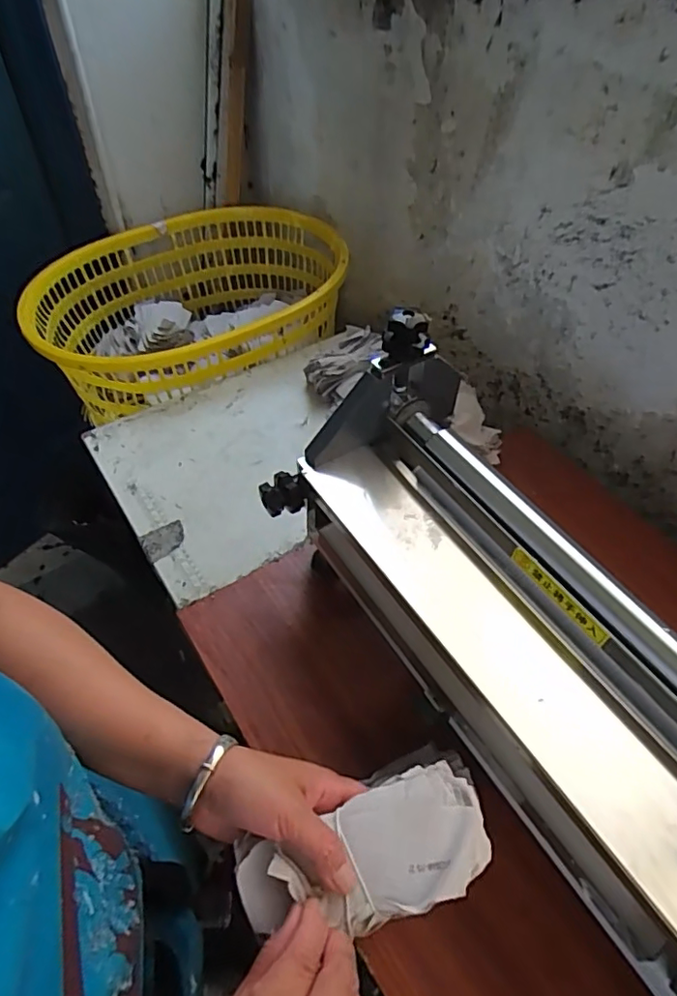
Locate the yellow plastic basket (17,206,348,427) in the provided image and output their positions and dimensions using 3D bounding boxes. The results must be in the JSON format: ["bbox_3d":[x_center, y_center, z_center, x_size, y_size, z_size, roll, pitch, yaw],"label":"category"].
[{"bbox_3d":[-0.278,-0.367,1.130,0.617,0.224,0.477,-26,56,-21],"label":"yellow plastic basket"}]

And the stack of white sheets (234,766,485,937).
[{"bbox_3d":[0.018,0.229,0.360,0.157,0.034,0.076,-15,52,-9],"label":"stack of white sheets"}]

